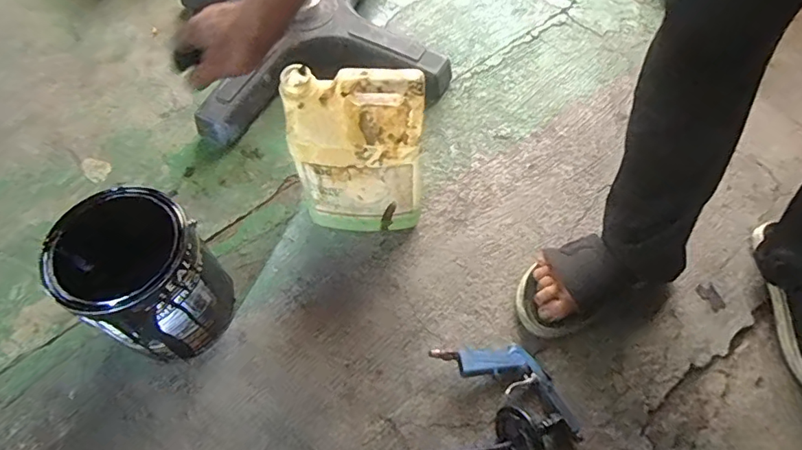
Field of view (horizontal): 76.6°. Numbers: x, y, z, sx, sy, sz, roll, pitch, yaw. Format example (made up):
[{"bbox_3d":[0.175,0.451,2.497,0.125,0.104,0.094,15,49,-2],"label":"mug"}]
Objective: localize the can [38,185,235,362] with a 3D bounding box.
[{"bbox_3d":[-0.331,0.075,0.680,0.158,0.202,0.162,1,59,-1],"label":"can"}]

